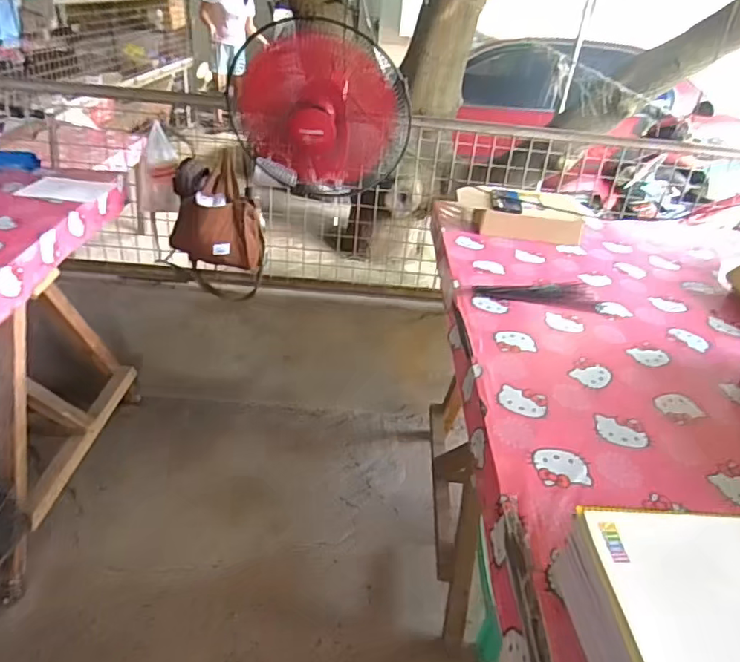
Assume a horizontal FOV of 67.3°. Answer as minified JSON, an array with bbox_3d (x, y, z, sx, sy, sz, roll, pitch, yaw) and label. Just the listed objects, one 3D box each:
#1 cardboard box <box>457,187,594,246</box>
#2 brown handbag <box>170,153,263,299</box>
[{"bbox_3d":[0.429,-0.332,1.573,0.364,0.089,0.182,10,33,7],"label":"cardboard box"},{"bbox_3d":[-0.480,-0.282,1.754,0.285,0.442,0.161,1,33,-7],"label":"brown handbag"}]

